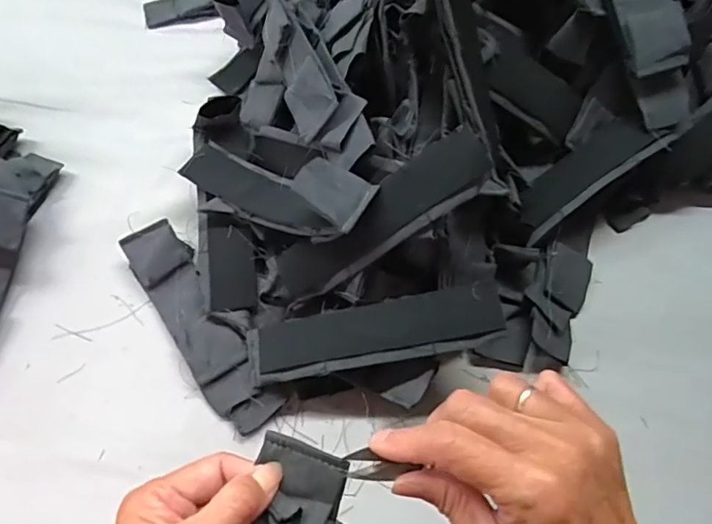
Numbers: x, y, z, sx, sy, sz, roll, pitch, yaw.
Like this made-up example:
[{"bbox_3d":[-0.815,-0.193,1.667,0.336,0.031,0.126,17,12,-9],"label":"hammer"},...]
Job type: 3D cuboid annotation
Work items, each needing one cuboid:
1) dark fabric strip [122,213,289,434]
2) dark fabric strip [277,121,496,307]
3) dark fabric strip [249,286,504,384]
[{"bbox_3d":[-0.129,0.050,0.439,0.047,0.025,0.192,-32,67,-16],"label":"dark fabric strip"},{"bbox_3d":[0.015,-0.030,0.392,0.181,0.019,0.040,-35,60,28],"label":"dark fabric strip"},{"bbox_3d":[0.012,0.053,0.403,0.191,0.014,0.048,-12,62,8],"label":"dark fabric strip"}]

